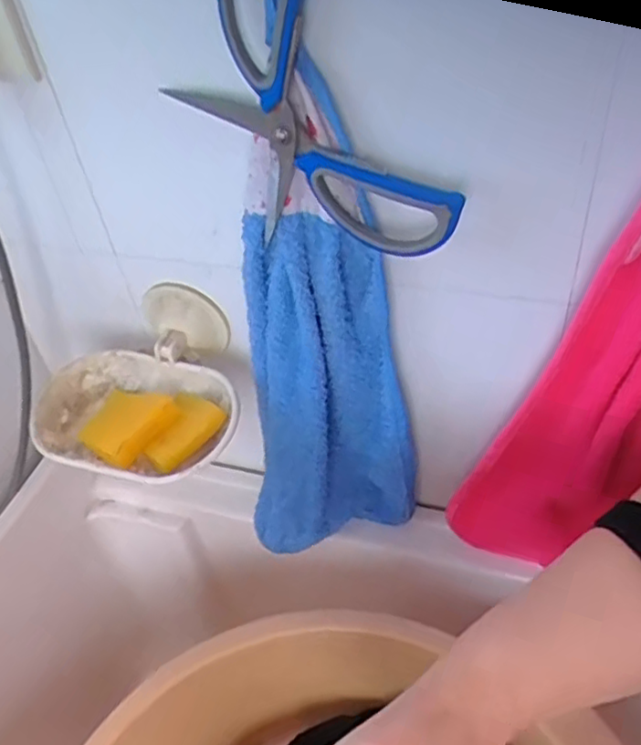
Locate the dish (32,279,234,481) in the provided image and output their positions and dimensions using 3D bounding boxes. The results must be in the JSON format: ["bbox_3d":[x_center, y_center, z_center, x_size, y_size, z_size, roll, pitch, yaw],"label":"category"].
[{"bbox_3d":[-0.120,0.011,0.452,0.136,0.068,0.132,5,45,13],"label":"dish"}]

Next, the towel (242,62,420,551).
[{"bbox_3d":[-0.004,-0.002,0.436,0.120,0.329,0.046,-9,44,-1],"label":"towel"}]

